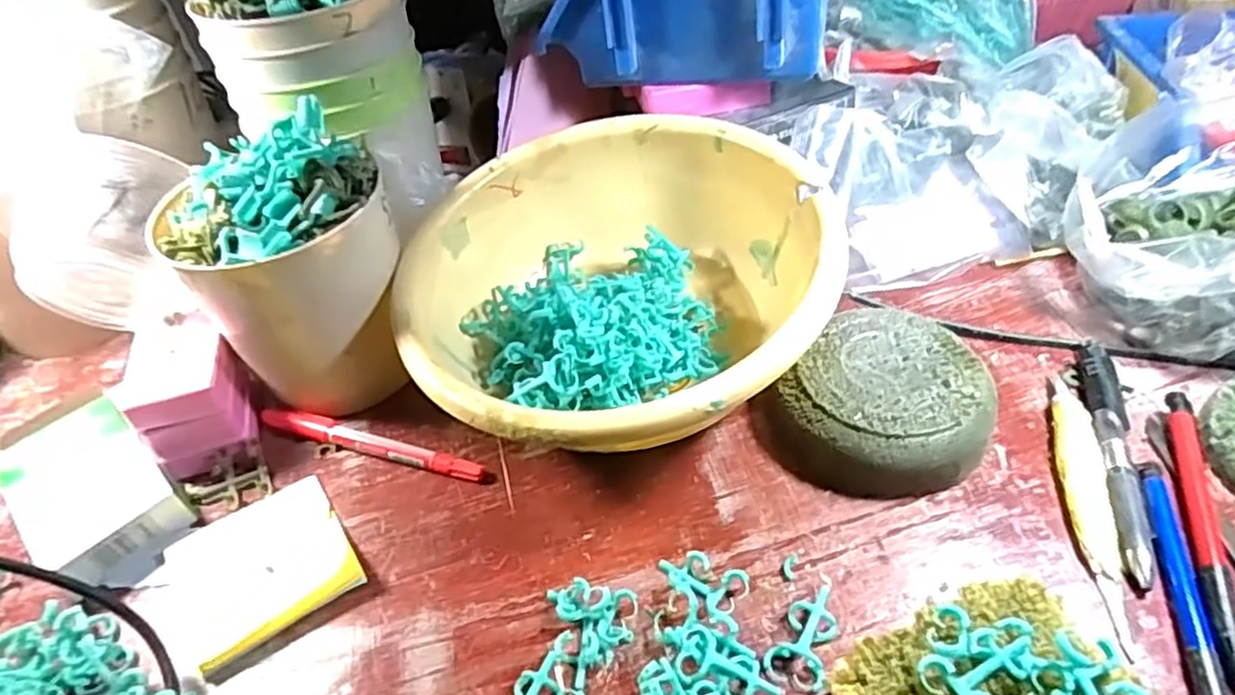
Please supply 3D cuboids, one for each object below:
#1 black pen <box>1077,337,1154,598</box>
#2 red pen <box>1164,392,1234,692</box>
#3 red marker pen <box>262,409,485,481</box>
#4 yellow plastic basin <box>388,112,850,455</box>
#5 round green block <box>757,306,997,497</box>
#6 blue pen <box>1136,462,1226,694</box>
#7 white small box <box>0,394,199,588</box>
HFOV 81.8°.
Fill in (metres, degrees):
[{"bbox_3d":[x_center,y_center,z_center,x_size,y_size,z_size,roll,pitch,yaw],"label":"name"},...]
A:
[{"bbox_3d":[0.239,0.049,0.342,0.017,0.010,0.144,8,46,15],"label":"black pen"},{"bbox_3d":[0.255,0.076,0.309,0.012,0.012,0.141,10,46,17],"label":"red pen"},{"bbox_3d":[-0.136,0.053,0.391,0.139,0.010,0.014,11,46,17],"label":"red marker pen"},{"bbox_3d":[-0.002,-0.027,0.390,0.219,0.098,0.216,-3,44,3],"label":"yellow plastic basin"},{"bbox_3d":[0.133,0.029,0.359,0.100,0.036,0.093,-3,44,3],"label":"round green block"},{"bbox_3d":[0.229,0.102,0.288,0.011,0.006,0.133,8,46,15],"label":"blue pen"},{"bbox_3d":[-0.268,0.073,0.366,0.112,0.027,0.059,32,56,33],"label":"white small box"}]

